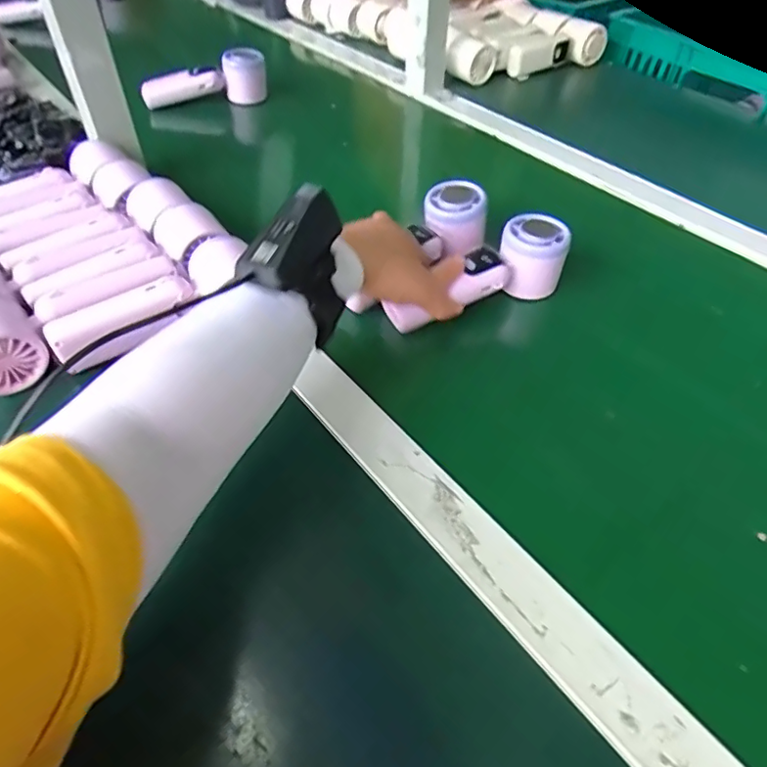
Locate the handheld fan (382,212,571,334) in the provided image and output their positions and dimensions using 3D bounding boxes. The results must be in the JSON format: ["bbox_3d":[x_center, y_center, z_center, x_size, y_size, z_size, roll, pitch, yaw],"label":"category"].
[{"bbox_3d":[0.084,-0.086,0.489,0.166,0.050,0.050,-29,52,-7],"label":"handheld fan"}]

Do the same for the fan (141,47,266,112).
[{"bbox_3d":[-0.238,-0.406,0.760,0.160,0.067,0.051,-13,48,-12],"label":"fan"}]

